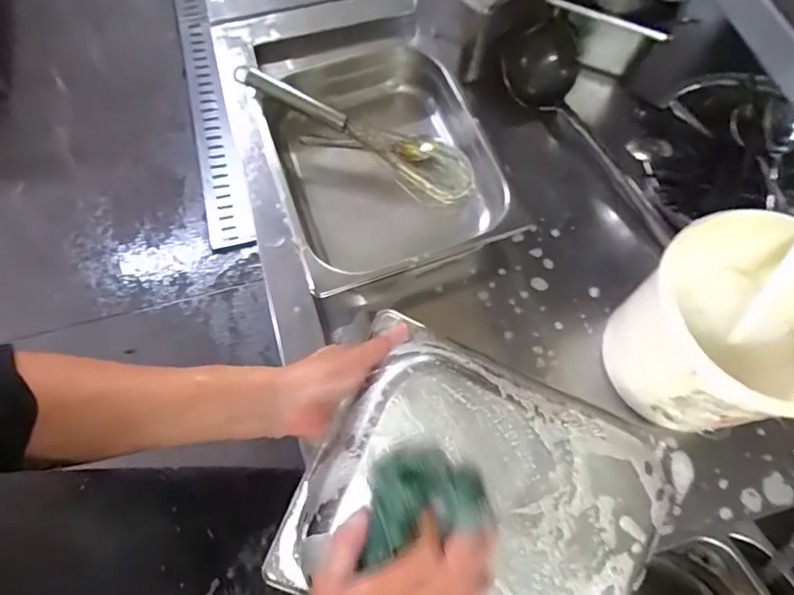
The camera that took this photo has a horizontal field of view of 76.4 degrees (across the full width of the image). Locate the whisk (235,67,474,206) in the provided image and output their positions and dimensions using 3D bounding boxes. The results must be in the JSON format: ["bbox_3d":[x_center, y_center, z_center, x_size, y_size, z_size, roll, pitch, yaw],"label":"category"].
[{"bbox_3d":[-0.058,-0.210,0.652,0.327,0.057,0.075,25,69,-6],"label":"whisk"}]

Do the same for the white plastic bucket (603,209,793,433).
[{"bbox_3d":[0.319,0.040,0.496,0.162,0.179,0.169,0,67,-1],"label":"white plastic bucket"}]

